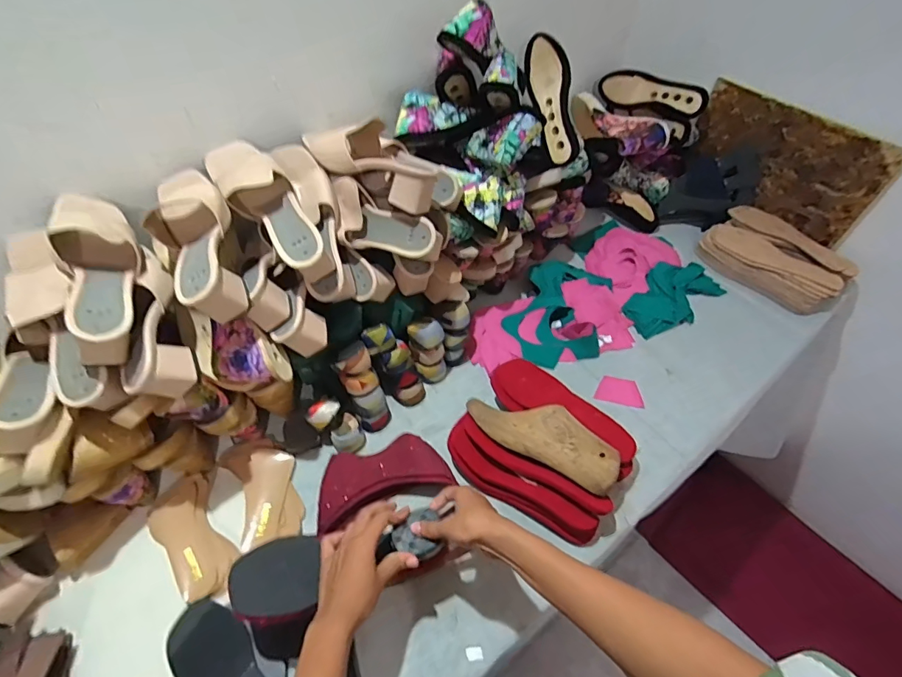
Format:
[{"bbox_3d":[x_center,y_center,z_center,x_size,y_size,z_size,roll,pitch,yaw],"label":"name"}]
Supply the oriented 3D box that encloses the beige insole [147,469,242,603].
[{"bbox_3d":[-0.357,0.274,0.650,0.090,0.016,0.174,-33,58,-23],"label":"beige insole"}]

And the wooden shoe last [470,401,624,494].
[{"bbox_3d":[0.126,0.138,0.669,0.237,0.056,0.083,25,56,20],"label":"wooden shoe last"}]

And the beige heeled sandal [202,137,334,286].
[{"bbox_3d":[-0.249,-0.183,0.639,0.086,0.090,0.234,-34,76,-24],"label":"beige heeled sandal"}]

